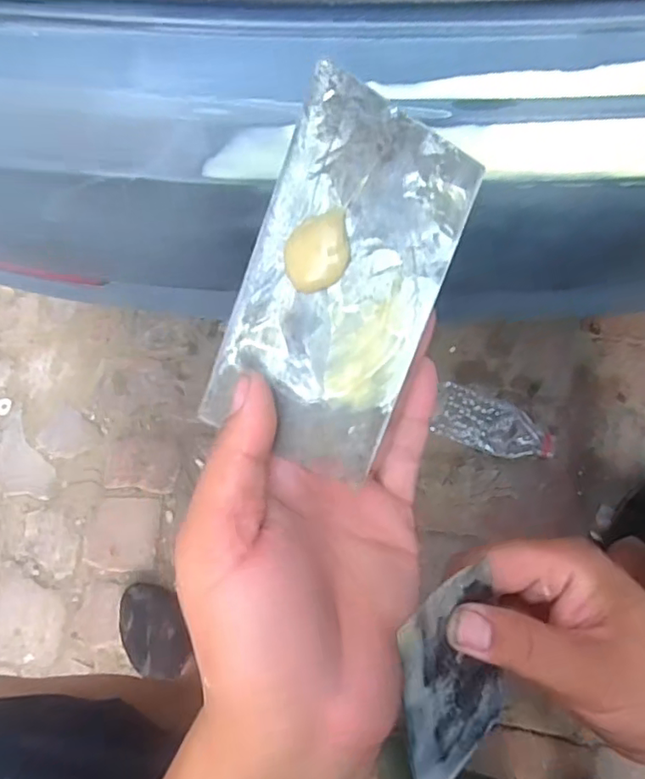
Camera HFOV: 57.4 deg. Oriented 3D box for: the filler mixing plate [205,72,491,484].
[{"bbox_3d":[0.006,-0.041,0.220,0.073,0.004,0.135,23,99,18],"label":"filler mixing plate"}]

